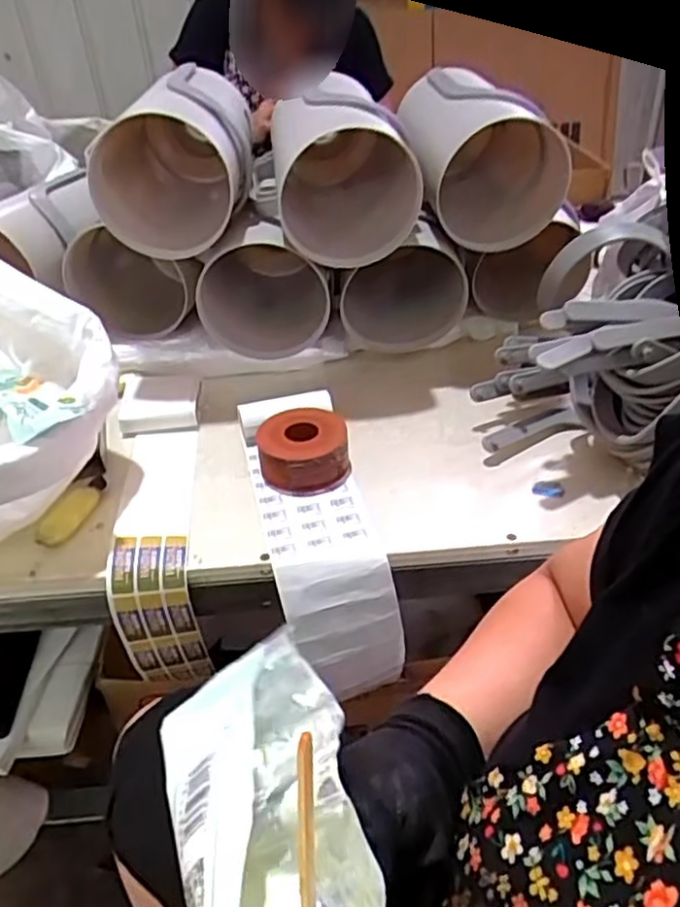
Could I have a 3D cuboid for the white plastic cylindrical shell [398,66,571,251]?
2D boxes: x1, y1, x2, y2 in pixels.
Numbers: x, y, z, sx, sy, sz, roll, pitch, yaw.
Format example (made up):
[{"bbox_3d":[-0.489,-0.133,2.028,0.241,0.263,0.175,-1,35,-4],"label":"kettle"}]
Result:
[{"bbox_3d":[0.177,-0.392,0.906,0.183,0.173,0.267,-3,36,0],"label":"white plastic cylindrical shell"}]

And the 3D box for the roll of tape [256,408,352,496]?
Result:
[{"bbox_3d":[-0.041,-0.006,0.778,0.101,0.049,0.105,-8,37,-7],"label":"roll of tape"}]

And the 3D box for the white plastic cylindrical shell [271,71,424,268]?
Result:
[{"bbox_3d":[0.016,-0.363,0.869,0.158,0.167,0.260,-2,36,2],"label":"white plastic cylindrical shell"}]

